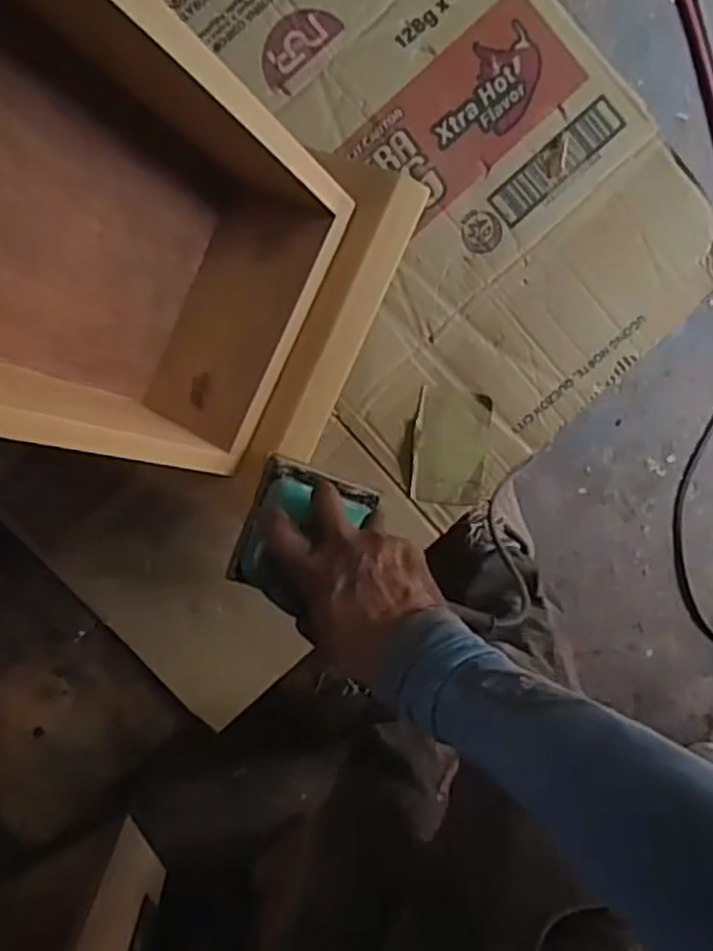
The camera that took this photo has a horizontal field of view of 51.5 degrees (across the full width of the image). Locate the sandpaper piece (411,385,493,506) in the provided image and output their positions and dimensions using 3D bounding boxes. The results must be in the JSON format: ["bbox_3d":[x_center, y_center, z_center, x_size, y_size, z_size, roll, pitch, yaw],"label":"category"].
[{"bbox_3d":[0.095,-0.028,0.737,0.071,0.007,0.113,7,96,-4],"label":"sandpaper piece"}]

